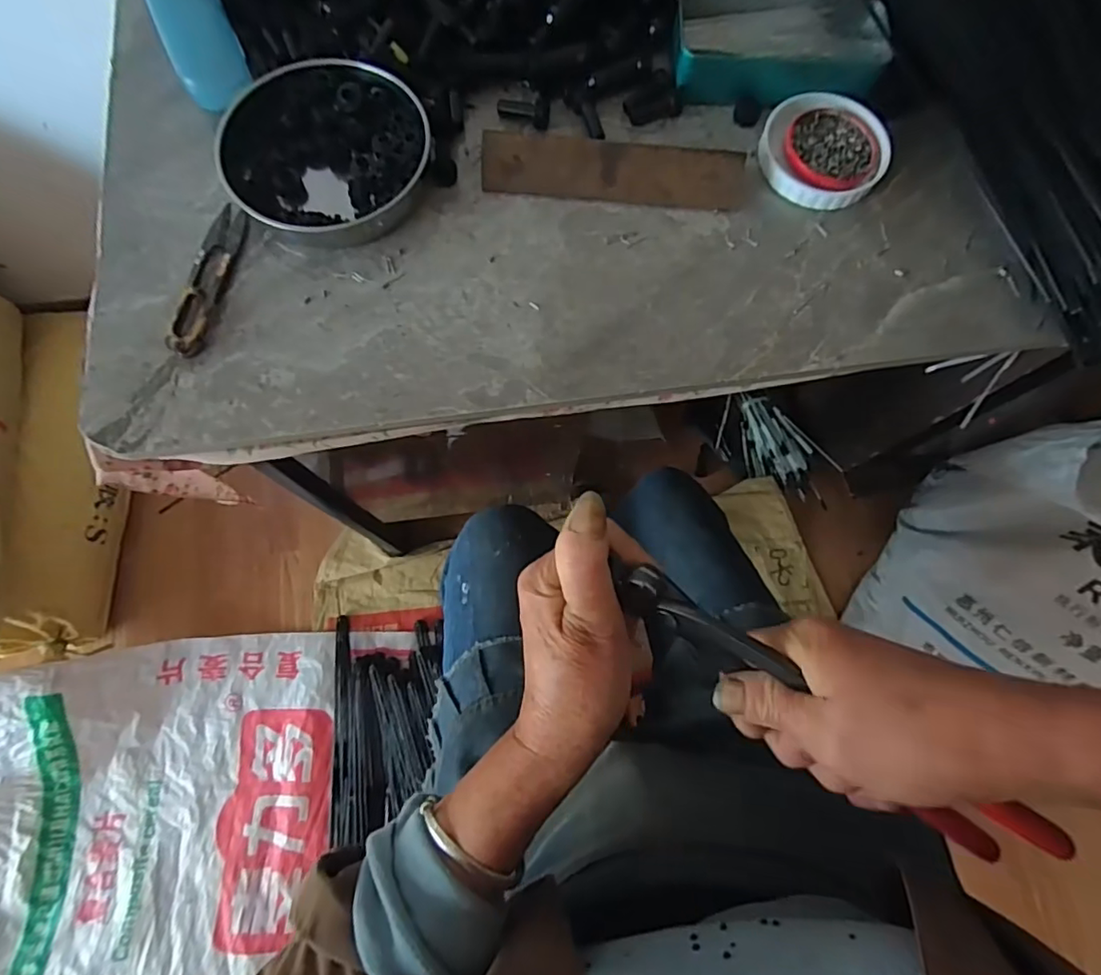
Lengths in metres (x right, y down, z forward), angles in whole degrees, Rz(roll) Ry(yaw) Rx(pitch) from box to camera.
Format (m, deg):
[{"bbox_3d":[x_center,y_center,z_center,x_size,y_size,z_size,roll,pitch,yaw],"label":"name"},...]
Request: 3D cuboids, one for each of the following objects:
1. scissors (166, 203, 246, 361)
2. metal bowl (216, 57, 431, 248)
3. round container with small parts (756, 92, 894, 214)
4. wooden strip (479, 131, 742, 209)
[{"bbox_3d":[-0.228,-0.140,0.376,0.023,0.011,0.114,8,75,1],"label":"scissors"},{"bbox_3d":[-0.154,-0.229,0.397,0.138,0.035,0.133,-33,78,-9],"label":"metal bowl"},{"bbox_3d":[0.198,-0.245,0.411,0.087,0.013,0.089,0,75,-1],"label":"round container with small parts"},{"bbox_3d":[0.044,-0.220,0.396,0.179,0.037,0.009,6,31,2],"label":"wooden strip"}]

